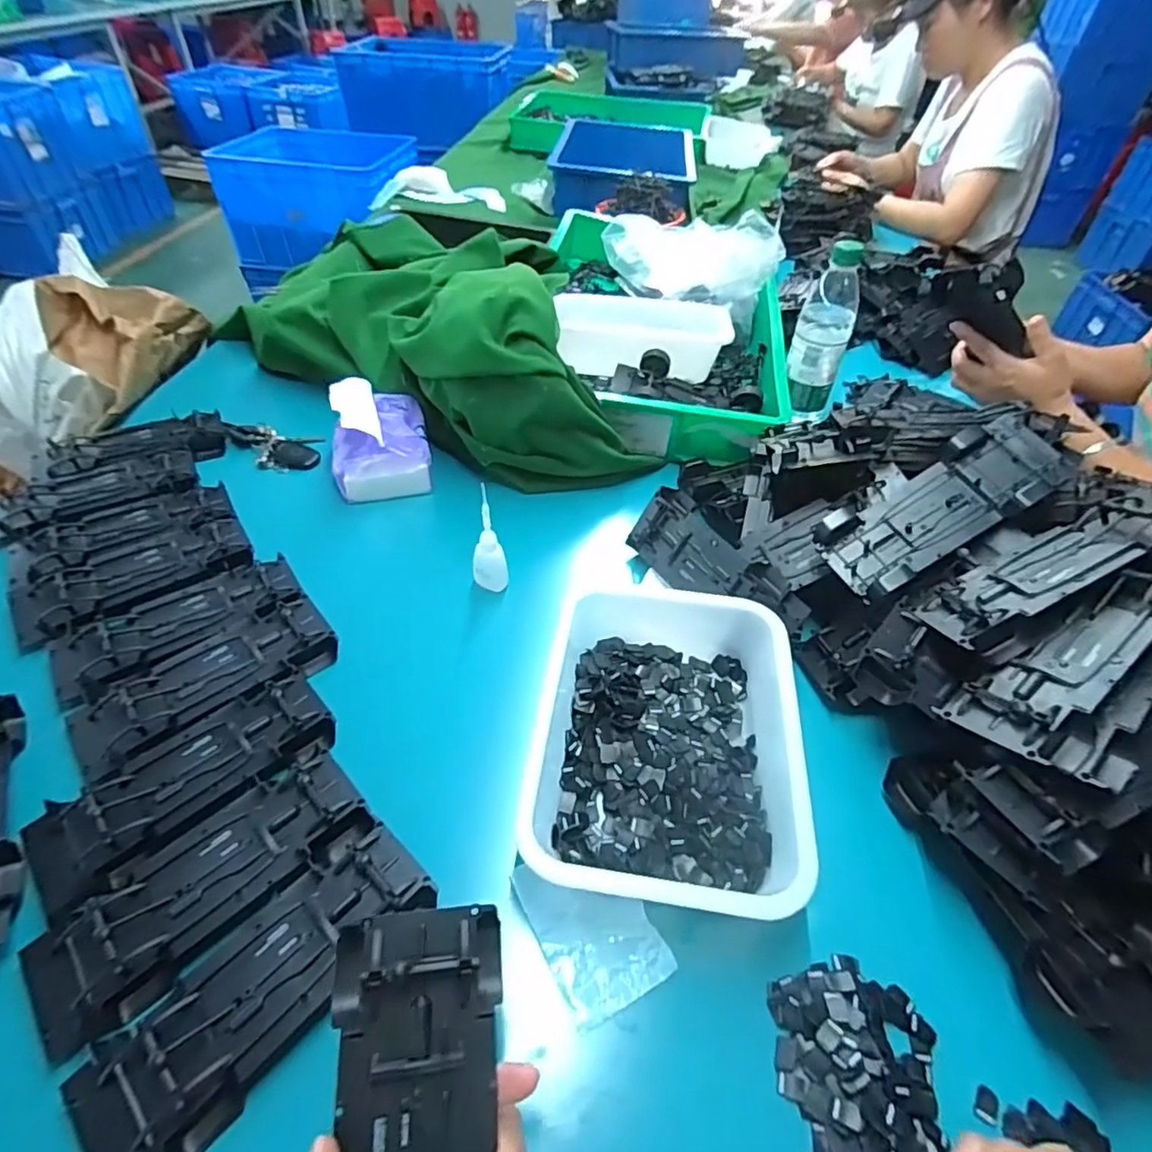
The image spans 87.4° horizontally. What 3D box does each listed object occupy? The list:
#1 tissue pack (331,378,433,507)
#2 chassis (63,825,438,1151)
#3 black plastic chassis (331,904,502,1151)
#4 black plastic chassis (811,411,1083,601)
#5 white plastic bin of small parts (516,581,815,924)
[{"bbox_3d":[-0.224,-0.160,0.684,0.106,0.078,0.131,-9,49,-12],"label":"tissue pack"},{"bbox_3d":[-0.176,0.231,0.343,0.073,0.025,0.191,35,55,25],"label":"chassis"},{"bbox_3d":[-0.068,0.251,0.252,0.072,0.027,0.191,-2,64,-6],"label":"black plastic chassis"},{"bbox_3d":[0.308,-0.063,0.497,0.215,0.029,0.077,-33,53,2],"label":"black plastic chassis"},{"bbox_3d":[0.067,0.108,0.457,0.184,0.056,0.259,9,48,4],"label":"white plastic bin of small parts"}]

